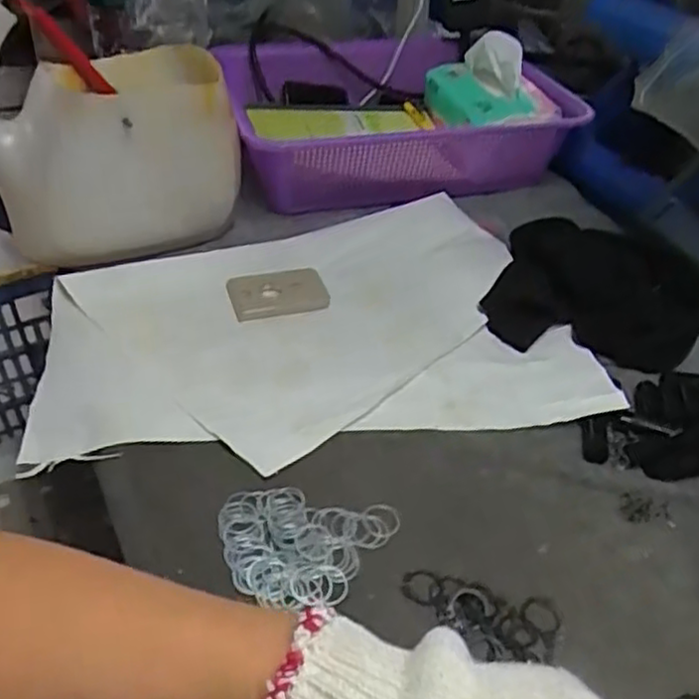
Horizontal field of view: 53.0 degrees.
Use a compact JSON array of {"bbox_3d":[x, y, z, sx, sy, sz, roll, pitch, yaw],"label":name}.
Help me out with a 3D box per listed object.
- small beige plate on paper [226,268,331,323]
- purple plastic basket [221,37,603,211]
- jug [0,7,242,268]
[{"bbox_3d":[-0.059,-0.049,0.581,0.080,0.010,0.052,-11,44,-17],"label":"small beige plate on paper"},{"bbox_3d":[0.041,-0.256,0.766,0.338,0.086,0.266,-7,43,-12],"label":"purple plastic basket"},{"bbox_3d":[-0.200,-0.177,0.589,0.196,0.180,0.092,-19,47,-24],"label":"jug"}]

